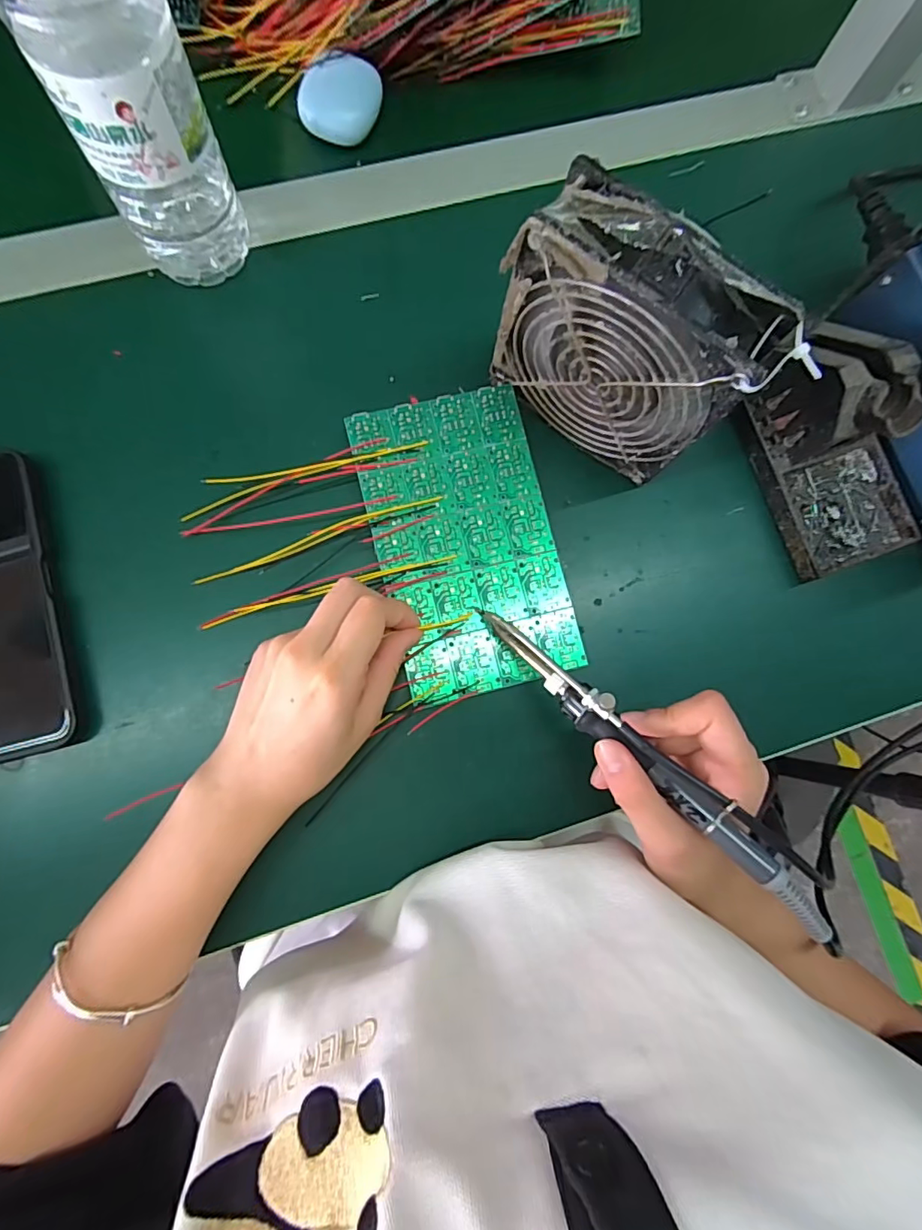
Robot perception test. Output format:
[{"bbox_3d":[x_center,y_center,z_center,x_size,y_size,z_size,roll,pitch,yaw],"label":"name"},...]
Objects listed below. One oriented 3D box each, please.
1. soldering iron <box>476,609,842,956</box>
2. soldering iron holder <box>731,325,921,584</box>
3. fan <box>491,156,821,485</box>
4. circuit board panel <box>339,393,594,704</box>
[{"bbox_3d":[0.084,0.065,0.253,0.208,0.027,0.018,41,82,21],"label":"soldering iron"},{"bbox_3d":[0.228,-0.102,0.311,0.078,0.070,0.143,-20,86,-6],"label":"soldering iron holder"},{"bbox_3d":[0.084,-0.134,0.275,0.130,0.115,0.048,32,83,-1],"label":"fan"},{"bbox_3d":[0.003,-0.043,0.308,0.100,0.004,0.171,-14,85,-5],"label":"circuit board panel"}]

